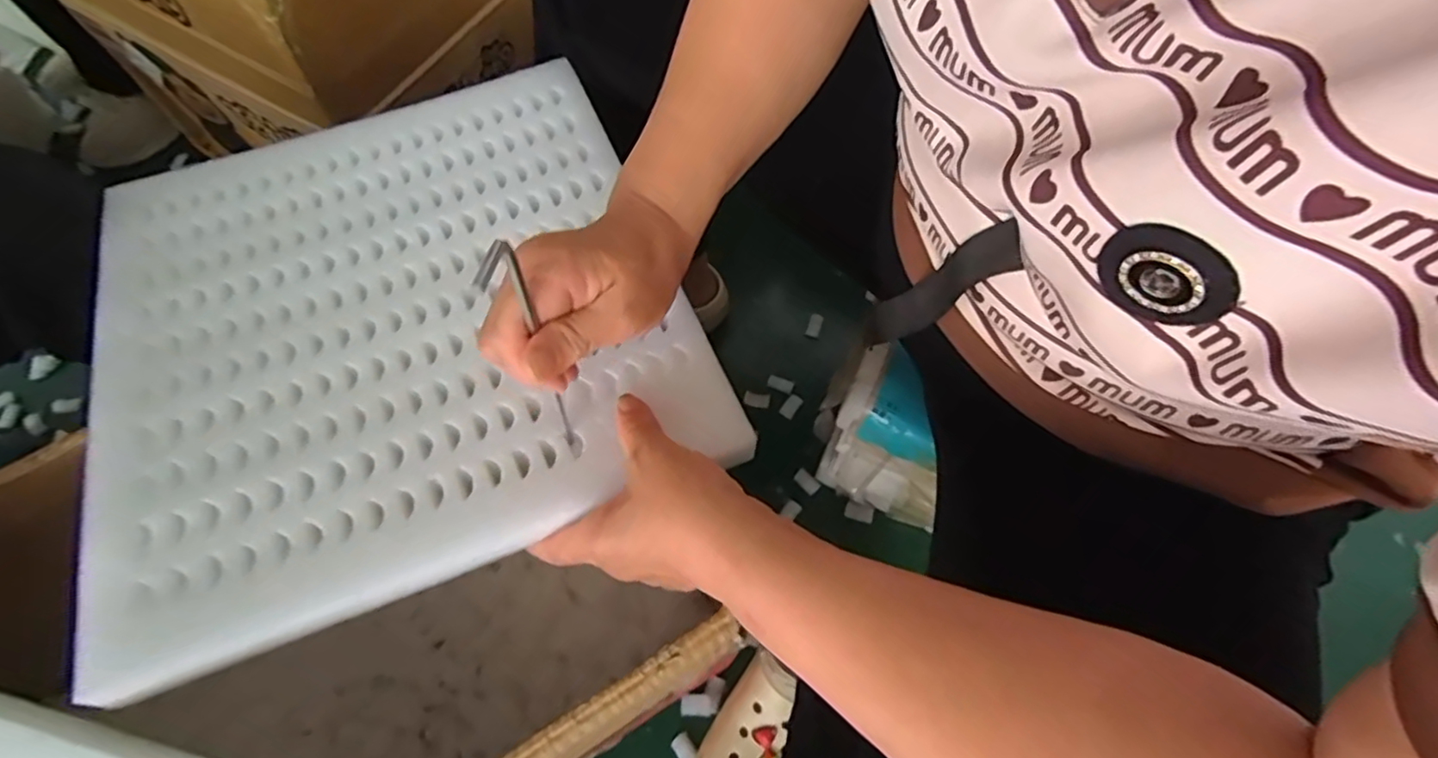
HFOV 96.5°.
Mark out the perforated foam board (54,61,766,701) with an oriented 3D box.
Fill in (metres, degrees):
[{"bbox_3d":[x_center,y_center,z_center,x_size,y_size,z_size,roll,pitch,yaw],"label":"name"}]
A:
[{"bbox_3d":[-0.199,-0.049,0.391,0.323,0.031,0.339,-22,64,-10],"label":"perforated foam board"}]

